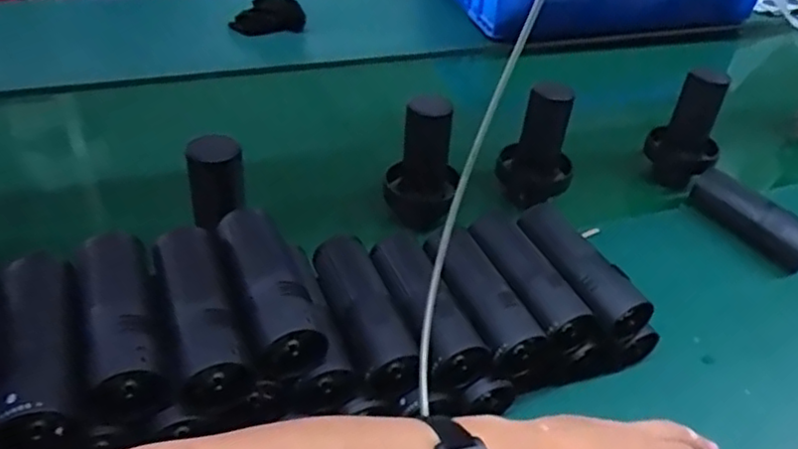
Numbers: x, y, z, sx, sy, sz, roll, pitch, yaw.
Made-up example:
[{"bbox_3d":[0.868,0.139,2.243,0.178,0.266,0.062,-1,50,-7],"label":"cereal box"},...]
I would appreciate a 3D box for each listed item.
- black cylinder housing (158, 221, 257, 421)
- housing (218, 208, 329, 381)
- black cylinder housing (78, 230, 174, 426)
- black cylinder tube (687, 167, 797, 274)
[{"bbox_3d":[-0.165,0.068,0.539,0.055,0.052,0.165,-13,44,-21],"label":"black cylinder housing"},{"bbox_3d":[-0.113,0.049,0.561,0.059,0.055,0.155,-12,42,-19],"label":"housing"},{"bbox_3d":[-0.220,0.072,0.520,0.054,0.044,0.164,-12,44,-20],"label":"black cylinder housing"},{"bbox_3d":[0.451,-0.005,0.853,0.046,0.064,0.165,-26,50,-32],"label":"black cylinder tube"}]

